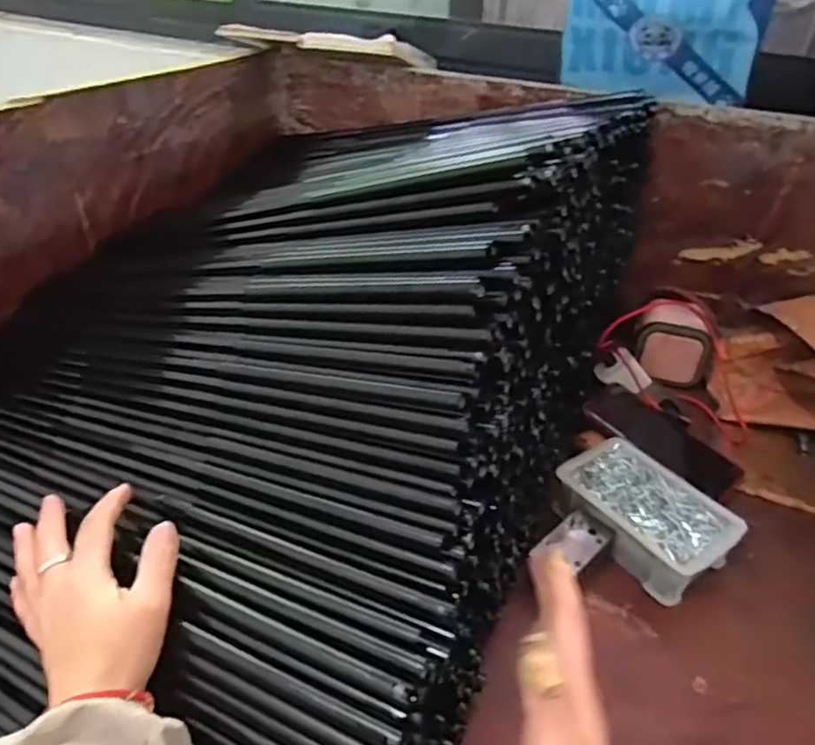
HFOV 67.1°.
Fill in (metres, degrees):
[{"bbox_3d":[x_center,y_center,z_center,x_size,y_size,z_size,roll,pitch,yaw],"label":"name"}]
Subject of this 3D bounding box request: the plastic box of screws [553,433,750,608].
[{"bbox_3d":[0.216,0.133,0.575,0.093,0.050,0.149,-20,41,-29],"label":"plastic box of screws"}]

